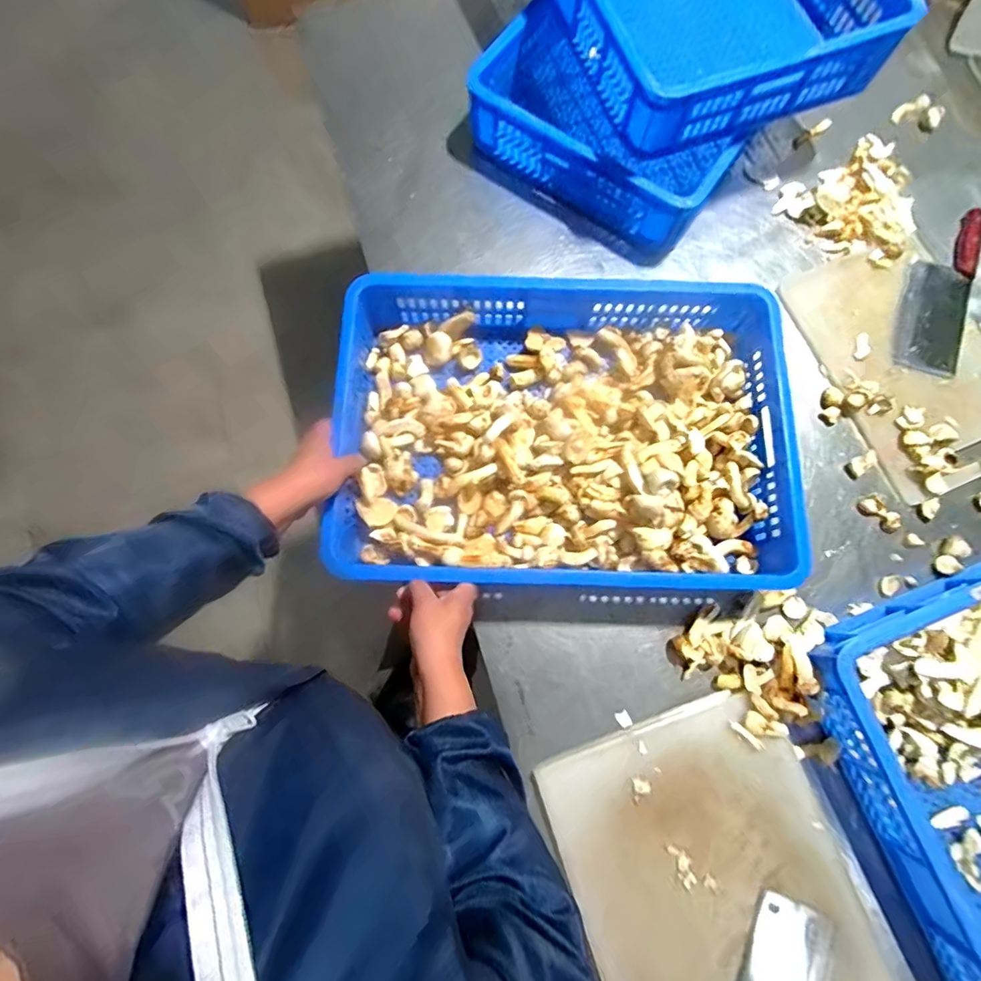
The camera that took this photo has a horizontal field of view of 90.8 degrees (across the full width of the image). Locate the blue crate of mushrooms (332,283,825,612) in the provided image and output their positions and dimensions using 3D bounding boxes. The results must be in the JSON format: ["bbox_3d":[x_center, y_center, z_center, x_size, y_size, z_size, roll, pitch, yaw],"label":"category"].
[{"bbox_3d":[0.095,-0.076,0.667,0.583,0.106,0.421,0,76,-1],"label":"blue crate of mushrooms"}]

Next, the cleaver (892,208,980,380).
[{"bbox_3d":[0.709,-0.322,0.764,0.101,0.017,0.304,24,77,5],"label":"cleaver"}]

